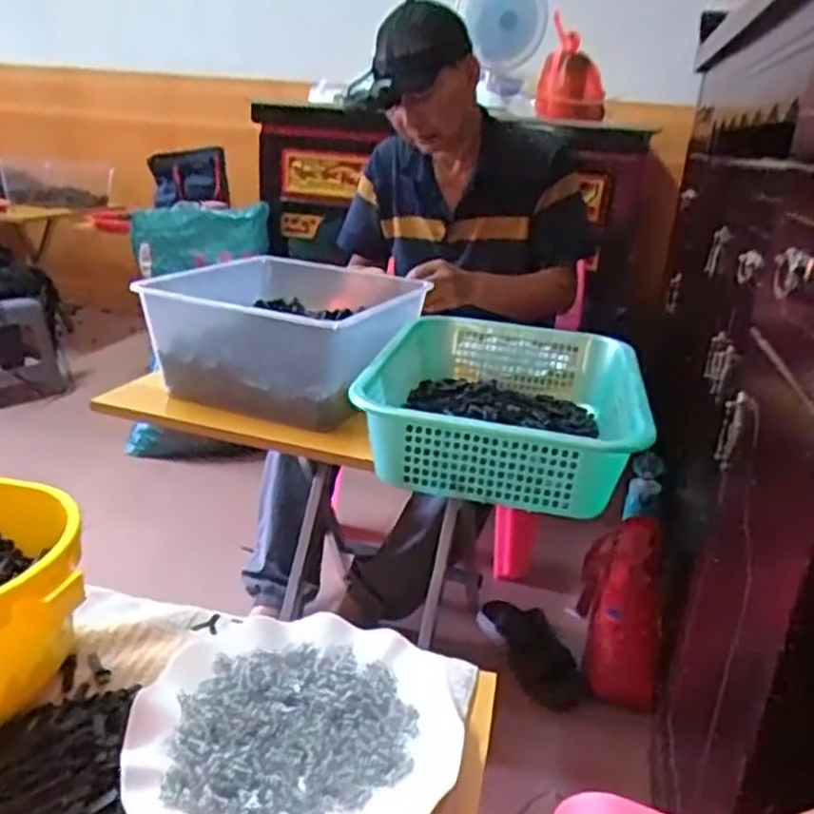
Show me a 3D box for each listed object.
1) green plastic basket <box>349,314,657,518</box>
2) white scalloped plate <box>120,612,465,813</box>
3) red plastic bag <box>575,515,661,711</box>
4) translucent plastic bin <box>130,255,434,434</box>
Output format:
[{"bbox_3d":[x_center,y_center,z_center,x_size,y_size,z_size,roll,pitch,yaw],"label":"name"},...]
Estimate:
[{"bbox_3d":[0.111,-0.006,0.860,0.301,0.108,0.392,7,21,8],"label":"green plastic basket"},{"bbox_3d":[-0.062,0.183,0.424,0.177,0.021,0.172,2,23,-1],"label":"white scalloped plate"},{"bbox_3d":[0.346,0.345,1.204,0.119,0.252,0.138,6,21,6],"label":"red plastic bag"},{"bbox_3d":[-0.147,-0.100,0.984,0.311,0.146,0.355,12,22,21],"label":"translucent plastic bin"}]

